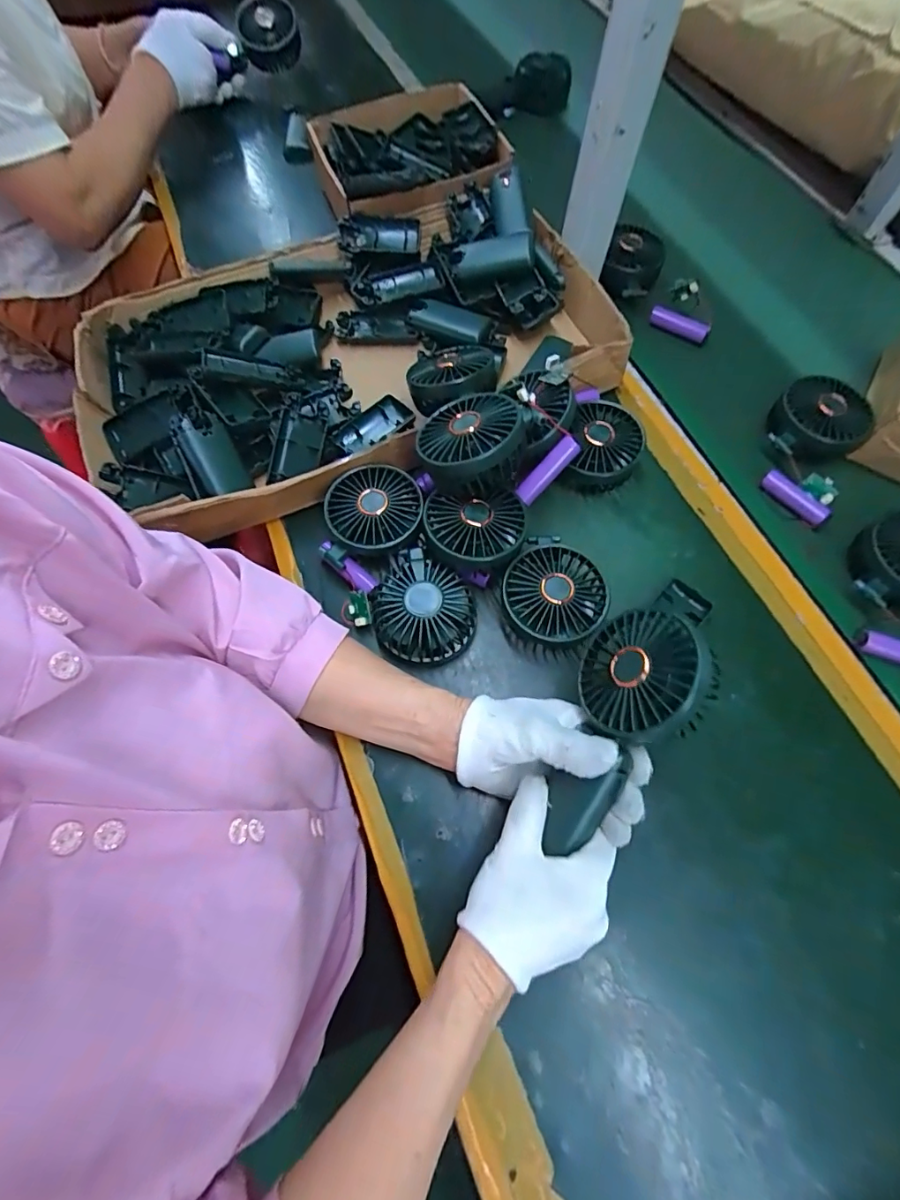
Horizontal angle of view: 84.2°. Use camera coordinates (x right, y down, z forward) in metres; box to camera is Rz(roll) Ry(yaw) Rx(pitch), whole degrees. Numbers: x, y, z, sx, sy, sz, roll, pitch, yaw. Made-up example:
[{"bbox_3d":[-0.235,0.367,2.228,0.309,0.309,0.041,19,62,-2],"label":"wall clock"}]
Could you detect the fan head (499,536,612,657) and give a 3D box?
[{"bbox_3d":[0.089,-0.002,0.432,0.085,0.050,0.089,0,67,-1],"label":"fan head"}]

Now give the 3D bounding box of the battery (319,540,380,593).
[{"bbox_3d":[-0.093,-0.032,0.452,0.064,0.019,0.021,41,72,2],"label":"battery"}]

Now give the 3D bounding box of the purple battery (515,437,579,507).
[{"bbox_3d":[0.083,-0.113,0.432,0.065,0.020,0.019,-47,70,10],"label":"purple battery"}]

